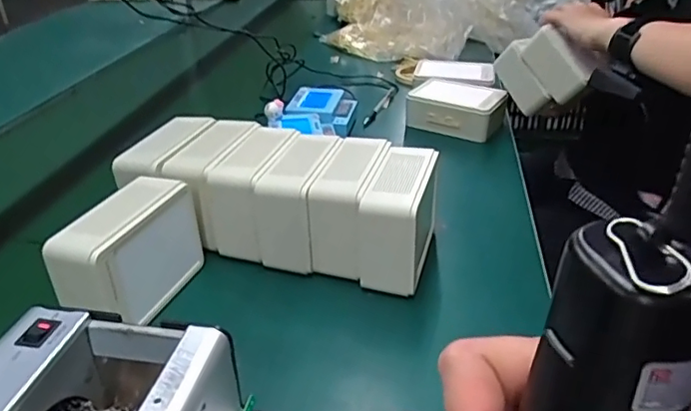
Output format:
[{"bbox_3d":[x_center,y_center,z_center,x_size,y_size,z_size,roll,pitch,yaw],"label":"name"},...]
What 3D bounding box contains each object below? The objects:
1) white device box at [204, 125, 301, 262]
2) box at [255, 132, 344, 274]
[{"bbox_3d":[-0.099,-0.021,0.643,0.060,0.096,0.139,7,31,15],"label":"white device box"},{"bbox_3d":[-0.047,-0.003,0.626,0.063,0.107,0.130,5,31,12],"label":"box"}]

